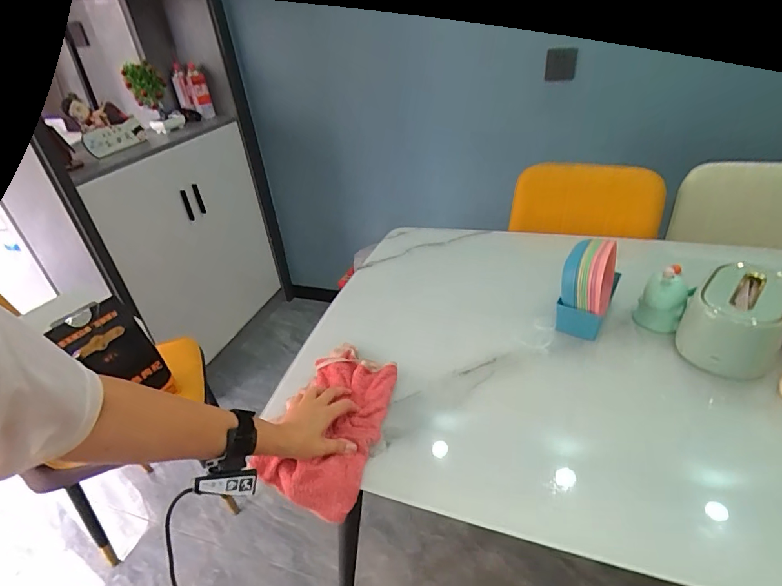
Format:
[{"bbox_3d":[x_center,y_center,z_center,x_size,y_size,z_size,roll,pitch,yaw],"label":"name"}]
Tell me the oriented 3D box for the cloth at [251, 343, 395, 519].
[{"bbox_3d":[-0.085,0.186,0.652,0.151,0.052,0.264,3,43,15],"label":"cloth"}]

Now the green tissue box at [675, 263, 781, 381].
[{"bbox_3d":[0.549,0.043,0.692,0.131,0.113,0.164,24,44,36],"label":"green tissue box"}]

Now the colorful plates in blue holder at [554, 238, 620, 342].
[{"bbox_3d":[0.363,-0.020,0.794,0.083,0.144,0.148,15,40,28],"label":"colorful plates in blue holder"}]

